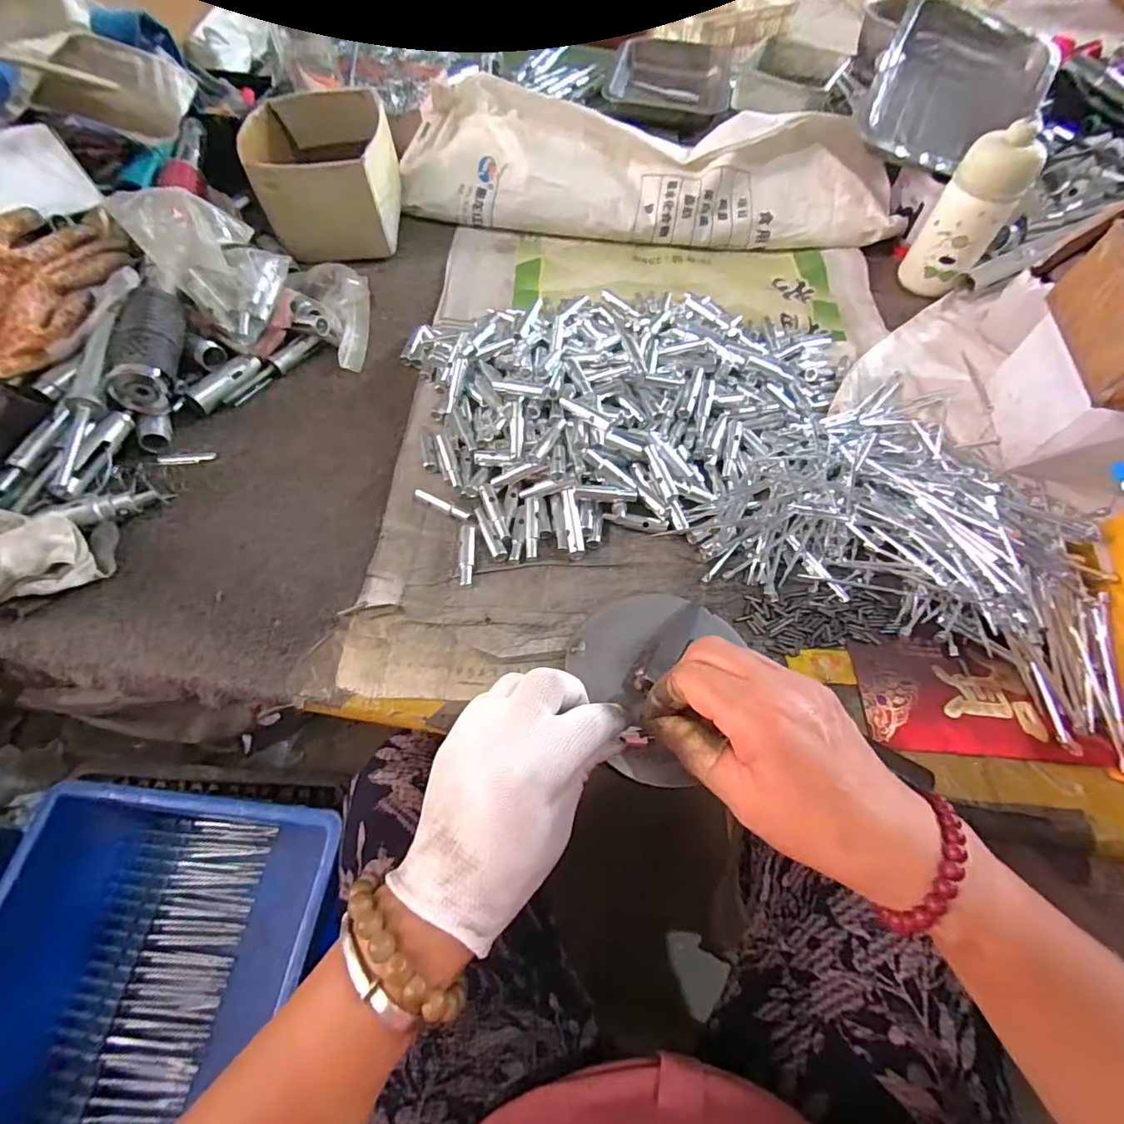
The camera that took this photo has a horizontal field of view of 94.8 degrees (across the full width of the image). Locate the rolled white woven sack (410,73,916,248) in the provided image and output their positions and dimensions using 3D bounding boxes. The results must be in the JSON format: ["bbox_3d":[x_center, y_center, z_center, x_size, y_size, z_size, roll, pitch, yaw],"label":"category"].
[{"bbox_3d":[0.096,-0.465,0.616,0.595,0.094,0.152,9,60,3],"label":"rolled white woven sack"}]

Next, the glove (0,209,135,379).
[{"bbox_3d":[-0.435,-0.213,0.413,0.080,0.054,0.229,16,61,7],"label":"glove"}]

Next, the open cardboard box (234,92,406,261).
[{"bbox_3d":[-0.258,-0.428,0.576,0.146,0.096,0.168,-13,61,-9],"label":"open cardboard box"}]

